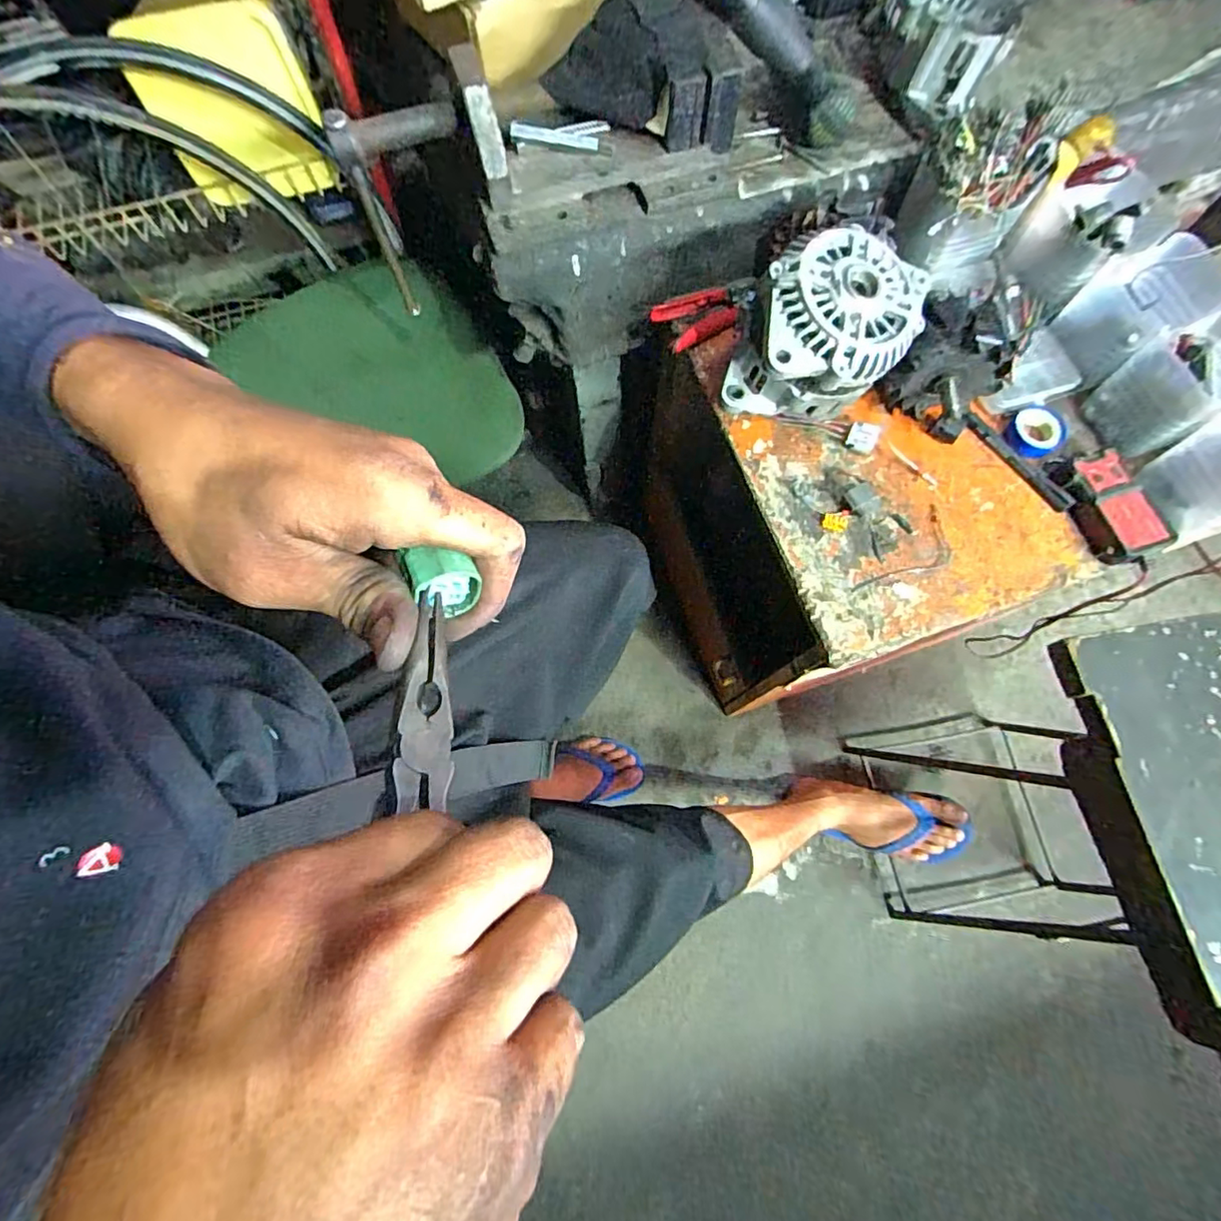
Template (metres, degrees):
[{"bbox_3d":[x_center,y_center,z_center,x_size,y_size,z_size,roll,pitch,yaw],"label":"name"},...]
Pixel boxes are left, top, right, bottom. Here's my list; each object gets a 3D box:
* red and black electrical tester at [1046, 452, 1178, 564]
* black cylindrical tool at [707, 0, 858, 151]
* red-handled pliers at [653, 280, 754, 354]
[{"bbox_3d":[0.482,-0.103,0.556,0.069,0.027,0.114,-18,74,-6],"label":"red and black electrical tester"},{"bbox_3d":[0.164,-0.534,0.542,0.196,0.055,0.064,27,71,-30],"label":"black cylindrical tool"},{"bbox_3d":[0.111,-0.326,0.626,0.124,0.019,0.053,-23,75,-7],"label":"red-handled pliers"}]

